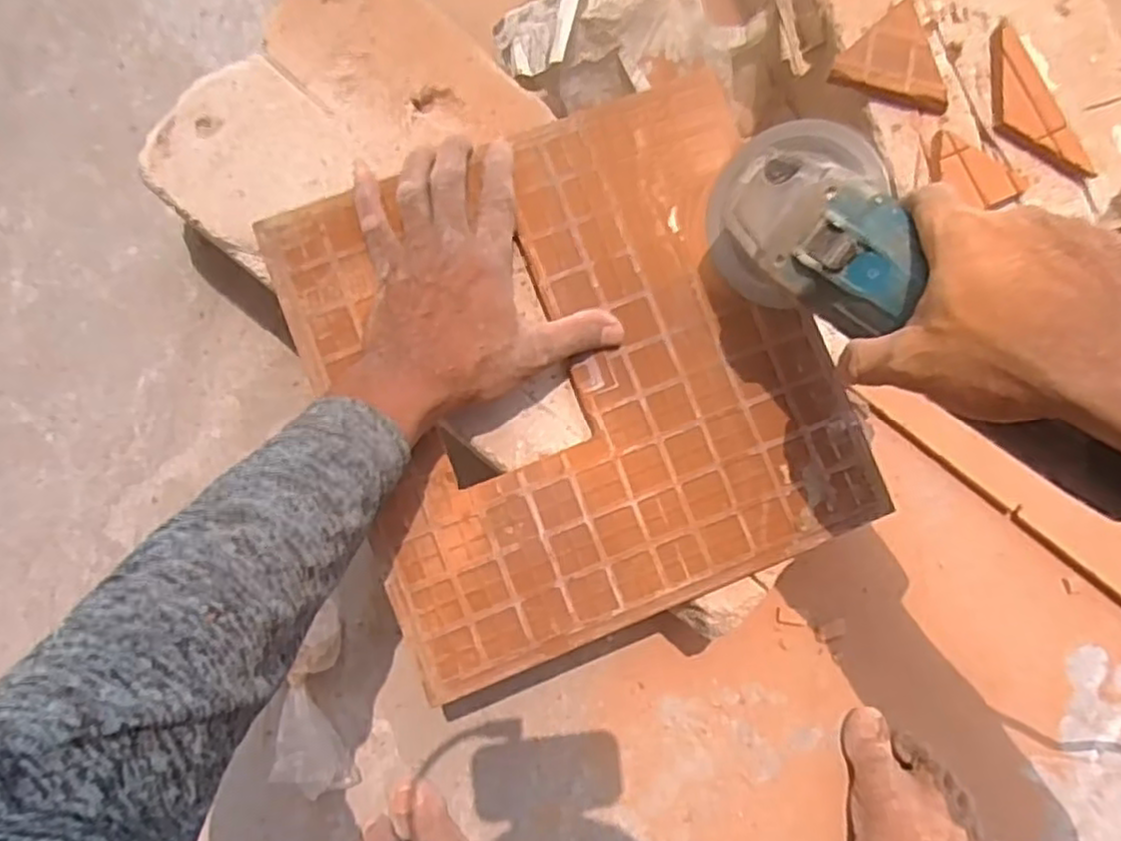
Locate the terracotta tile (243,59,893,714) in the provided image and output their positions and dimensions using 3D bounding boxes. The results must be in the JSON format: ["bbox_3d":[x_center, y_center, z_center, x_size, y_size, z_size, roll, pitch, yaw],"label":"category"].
[{"bbox_3d":[0.011,-0.029,0.442,0.292,0.013,0.293,-21,85,-8],"label":"terracotta tile"}]

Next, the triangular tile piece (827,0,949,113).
[{"bbox_3d":[0.219,-0.240,0.483,0.076,0.011,0.067,16,82,-3],"label":"triangular tile piece"}]

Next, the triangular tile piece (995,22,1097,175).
[{"bbox_3d":[0.309,-0.204,0.489,0.041,0.012,0.110,-35,87,-9],"label":"triangular tile piece"}]

